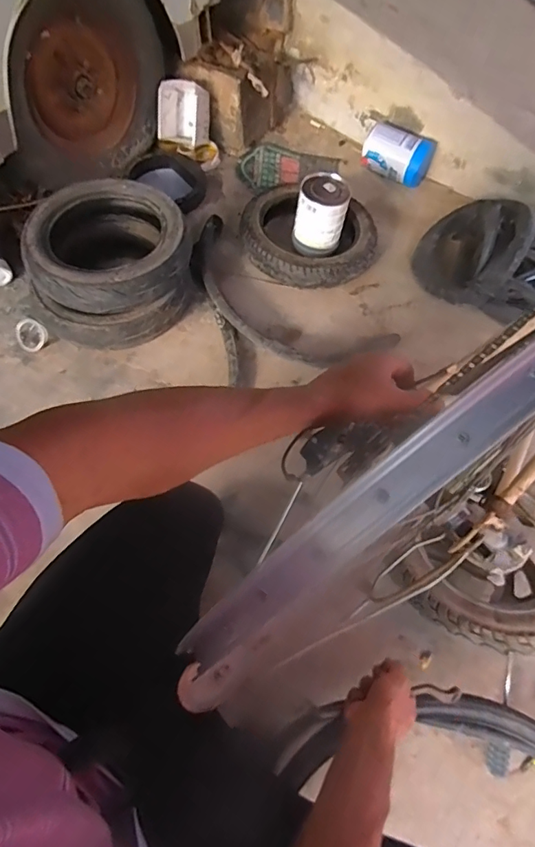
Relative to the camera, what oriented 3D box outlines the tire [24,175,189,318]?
[{"bbox_3d":[-0.368,-0.416,1.093,0.345,0.094,0.360,-1,60,1],"label":"tire"}]

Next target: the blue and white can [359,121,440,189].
[{"bbox_3d":[0.405,-0.828,1.461,0.196,0.114,0.134,37,67,20],"label":"blue and white can"}]

